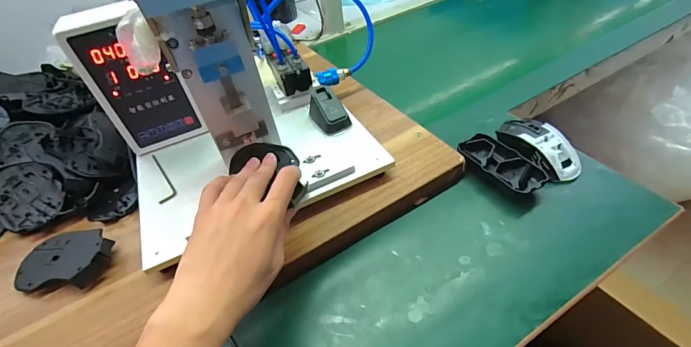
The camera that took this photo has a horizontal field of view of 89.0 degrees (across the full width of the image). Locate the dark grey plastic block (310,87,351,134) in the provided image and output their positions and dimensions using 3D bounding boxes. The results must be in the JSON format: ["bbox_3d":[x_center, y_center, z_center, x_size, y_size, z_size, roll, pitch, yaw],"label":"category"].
[{"bbox_3d":[-0.025,-0.088,0.496,0.042,0.037,0.067,-27,47,-17],"label":"dark grey plastic block"}]

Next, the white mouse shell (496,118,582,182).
[{"bbox_3d":[0.255,-0.037,0.469,0.061,0.034,0.113,-25,47,-15],"label":"white mouse shell"}]

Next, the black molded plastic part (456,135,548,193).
[{"bbox_3d":[0.200,-0.011,0.456,0.049,0.030,0.108,-30,49,-20],"label":"black molded plastic part"}]

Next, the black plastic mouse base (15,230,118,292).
[{"bbox_3d":[-0.322,0.094,0.396,0.107,0.023,0.070,2,46,10],"label":"black plastic mouse base"}]

